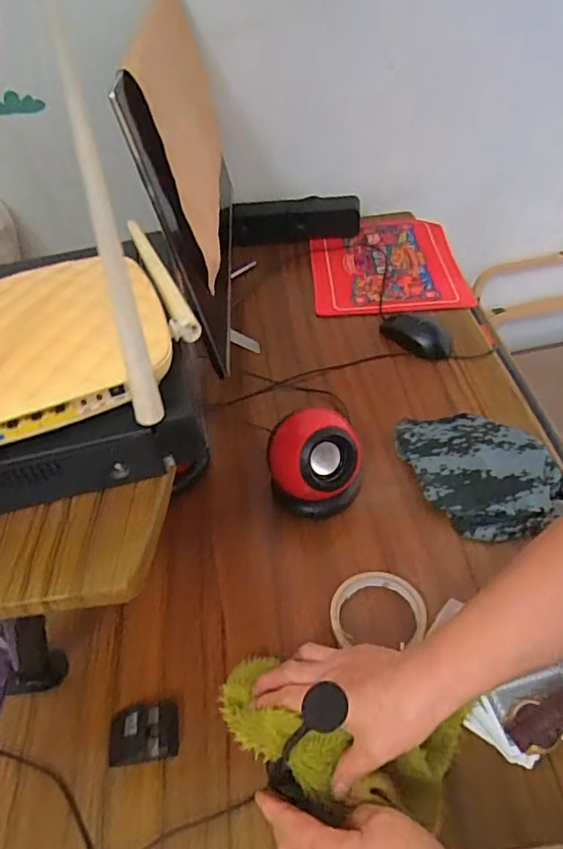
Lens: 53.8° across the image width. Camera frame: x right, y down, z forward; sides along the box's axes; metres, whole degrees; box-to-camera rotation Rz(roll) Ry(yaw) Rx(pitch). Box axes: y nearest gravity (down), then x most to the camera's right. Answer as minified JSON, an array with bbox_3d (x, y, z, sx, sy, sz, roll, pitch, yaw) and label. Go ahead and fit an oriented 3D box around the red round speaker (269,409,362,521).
[{"bbox_3d":[0.037,0.044,0.603,0.099,0.094,0.081,-4,47,1],"label":"red round speaker"}]

